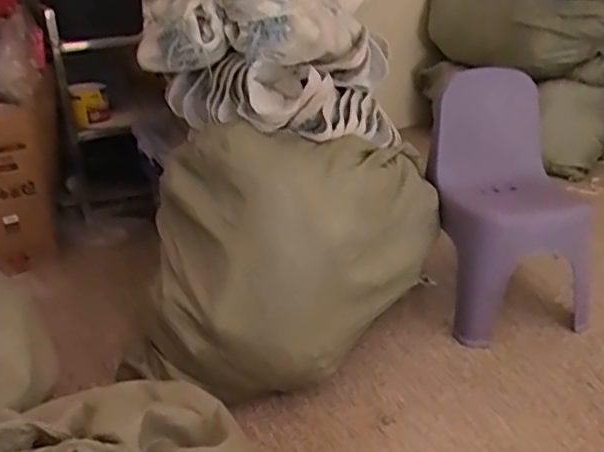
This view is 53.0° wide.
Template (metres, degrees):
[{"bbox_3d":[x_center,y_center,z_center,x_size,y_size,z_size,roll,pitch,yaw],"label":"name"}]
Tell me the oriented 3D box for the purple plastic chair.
[{"bbox_3d":[0.497,-0.054,1.473,0.314,0.567,0.341,-7,27,-10],"label":"purple plastic chair"}]

